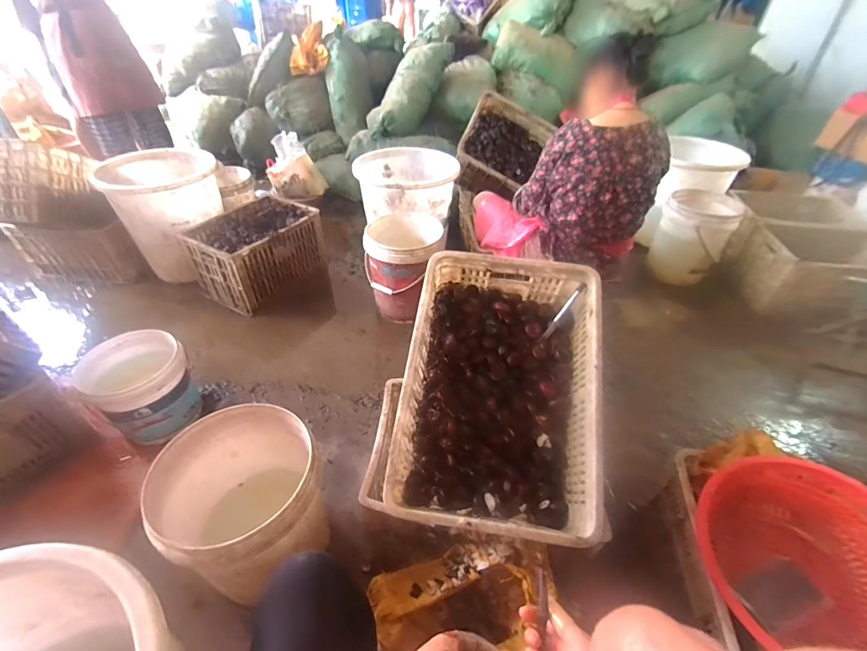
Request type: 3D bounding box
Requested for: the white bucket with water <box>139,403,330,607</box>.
[{"bbox_3d":[-0.407,0.424,0.893,0.300,0.382,0.326,1,40,-1],"label":"white bucket with water"}]

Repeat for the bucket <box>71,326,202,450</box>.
[{"bbox_3d":[-0.893,0.202,1.247,0.271,0.284,0.258,1,40,-1],"label":"bucket"}]

